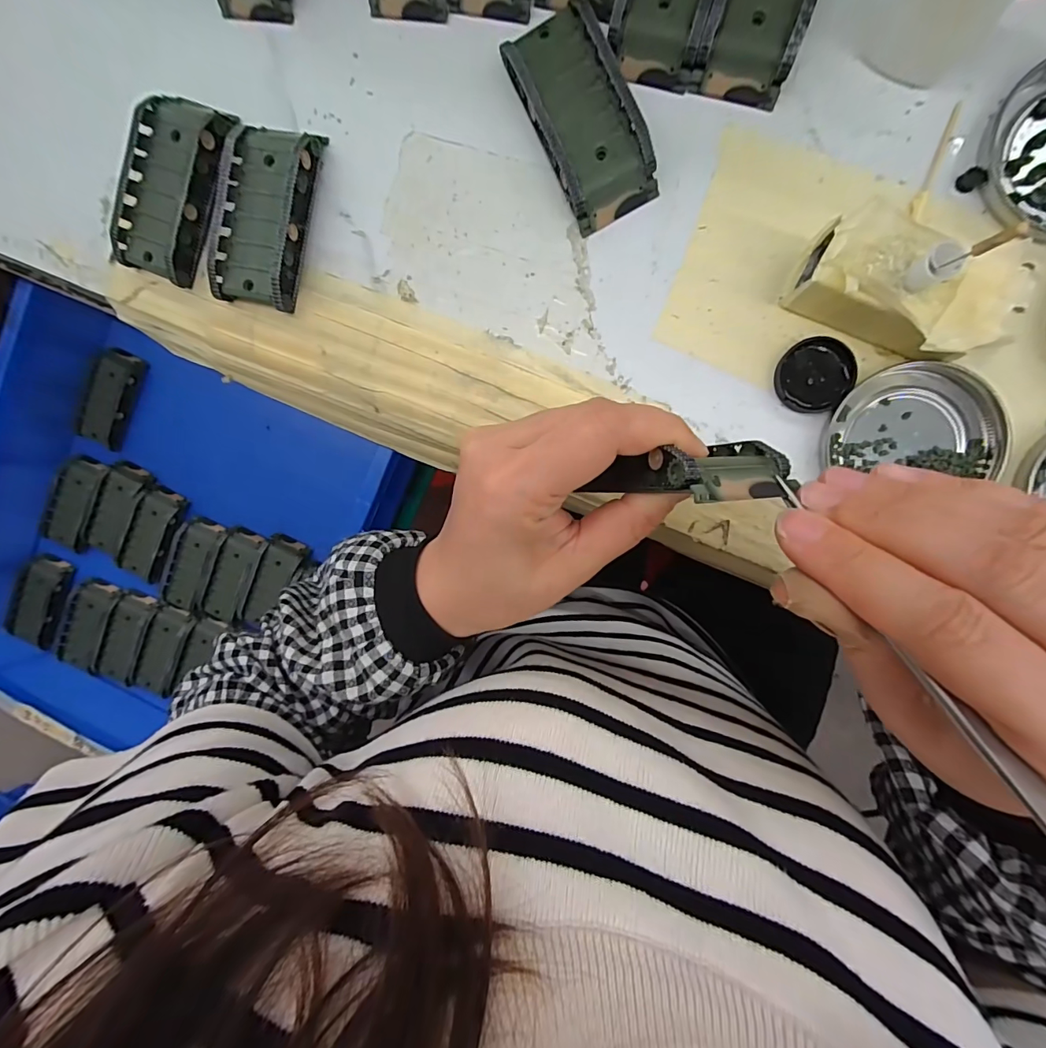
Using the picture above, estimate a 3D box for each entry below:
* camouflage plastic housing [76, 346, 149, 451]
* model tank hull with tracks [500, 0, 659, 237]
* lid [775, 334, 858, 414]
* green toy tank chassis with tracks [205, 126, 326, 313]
[{"bbox_3d":[-0.416,-0.126,0.457,0.040,0.018,0.097,24,99,4],"label":"camouflage plastic housing"},{"bbox_3d":[0.028,-0.200,0.223,0.045,0.020,0.093,-25,93,9],"label":"model tank hull with tracks"},{"bbox_3d":[0.146,-0.074,0.226,0.035,0.007,0.035,1,96,7],"label":"lid"},{"bbox_3d":[-0.141,-0.168,0.244,0.044,0.023,0.093,14,98,6],"label":"green toy tank chassis with tracks"}]

